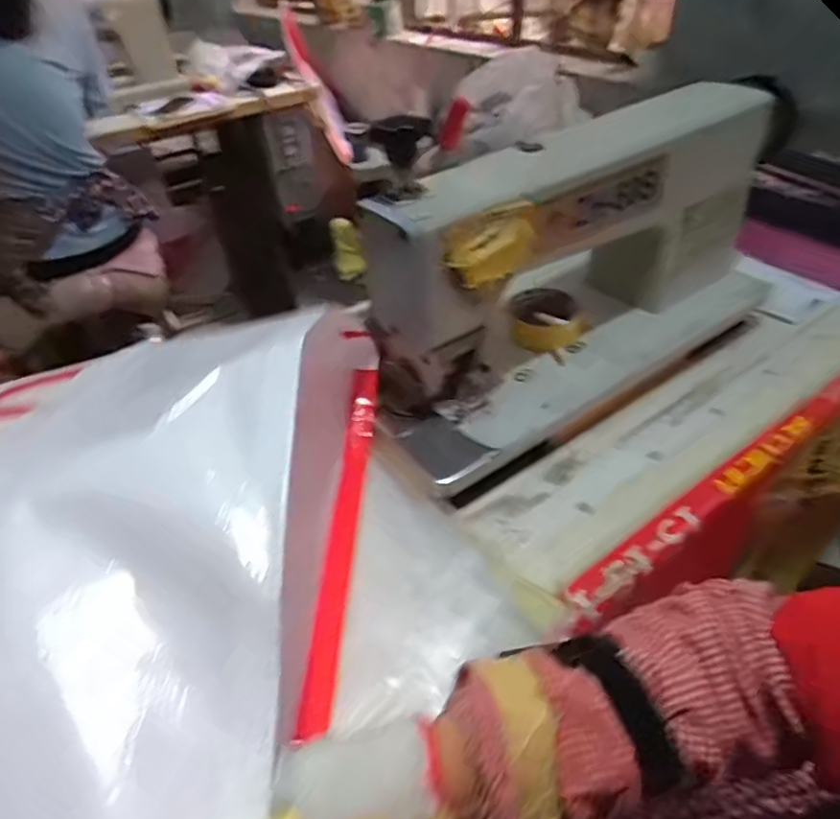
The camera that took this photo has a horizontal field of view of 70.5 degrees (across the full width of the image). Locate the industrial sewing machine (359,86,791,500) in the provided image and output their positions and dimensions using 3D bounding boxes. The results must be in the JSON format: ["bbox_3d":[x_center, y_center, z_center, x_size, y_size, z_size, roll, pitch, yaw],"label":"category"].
[{"bbox_3d":[0.167,-0.145,0.609,0.499,0.226,0.176,-29,46,-25],"label":"industrial sewing machine"}]

